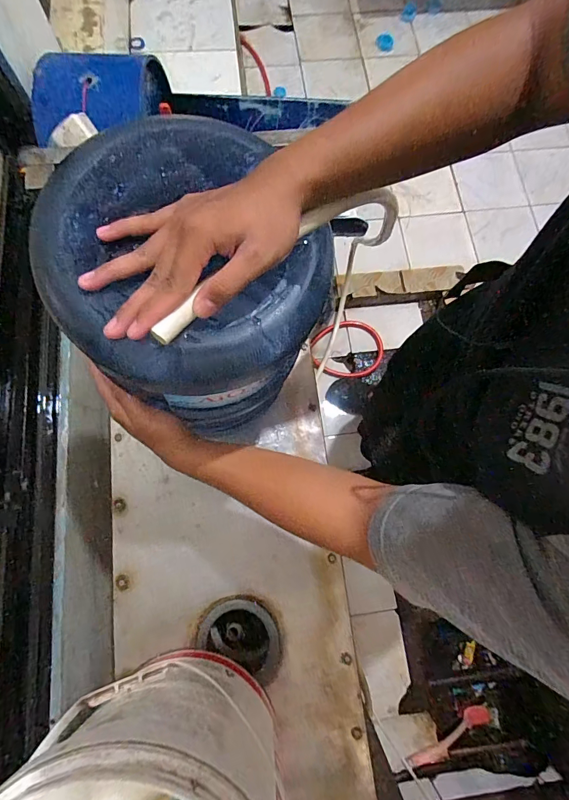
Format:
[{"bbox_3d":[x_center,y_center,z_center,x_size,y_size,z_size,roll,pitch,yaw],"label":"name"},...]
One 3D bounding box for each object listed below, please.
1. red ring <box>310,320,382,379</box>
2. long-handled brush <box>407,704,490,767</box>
[{"bbox_3d":[0.234,-0.188,1.477,0.271,0.027,0.214,-8,75,-4],"label":"red ring"},{"bbox_3d":[0.515,1.054,1.236,0.334,0.039,0.047,-9,74,-28],"label":"long-handled brush"}]

